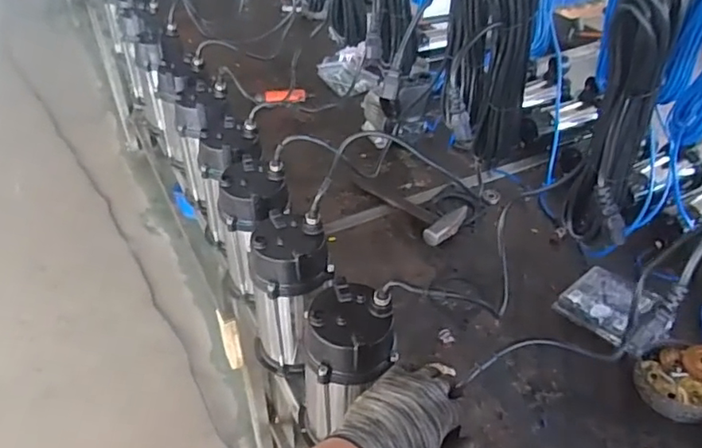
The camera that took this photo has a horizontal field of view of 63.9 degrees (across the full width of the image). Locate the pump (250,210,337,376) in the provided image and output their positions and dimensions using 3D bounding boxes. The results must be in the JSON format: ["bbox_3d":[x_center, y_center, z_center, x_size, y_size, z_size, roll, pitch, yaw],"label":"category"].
[{"bbox_3d":[-0.094,0.122,0.892,0.127,0.250,0.147,-2,40,-3],"label":"pump"}]

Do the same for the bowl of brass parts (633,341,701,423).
[{"bbox_3d":[0.549,0.255,0.934,0.130,0.057,0.139,1,40,-1],"label":"bowl of brass parts"}]

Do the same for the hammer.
[{"bbox_3d":[0.122,-0.050,1.275,0.269,0.031,0.124,30,48,30],"label":"hammer"}]

